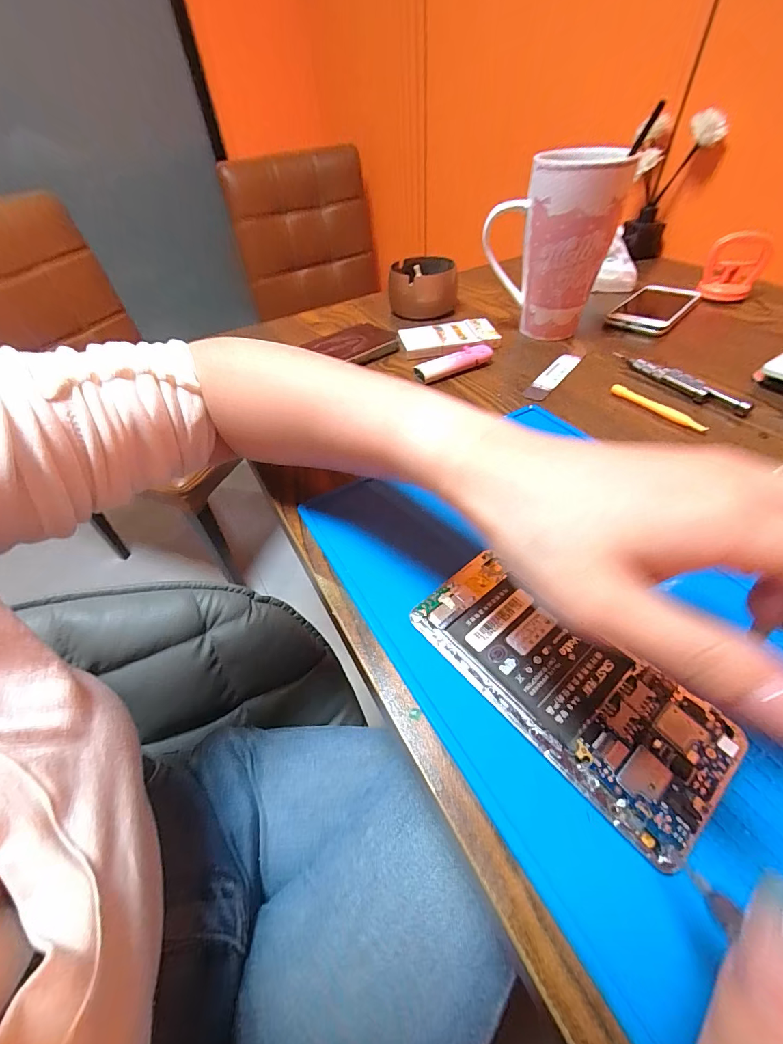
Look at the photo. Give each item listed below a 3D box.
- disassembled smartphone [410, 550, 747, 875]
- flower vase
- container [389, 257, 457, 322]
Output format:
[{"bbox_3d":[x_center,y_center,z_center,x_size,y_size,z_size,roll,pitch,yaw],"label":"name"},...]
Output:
[{"bbox_3d":[0.078,0.072,0.192,0.065,0.013,0.141,-36,54,-24],"label":"disassembled smartphone"},{"bbox_3d":[0.382,-0.471,0.570,0.098,0.158,0.057,15,50,18],"label":"flower vase"},{"bbox_3d":[0.040,-0.306,0.520,0.086,0.050,0.079,-6,46,-1],"label":"container"}]

